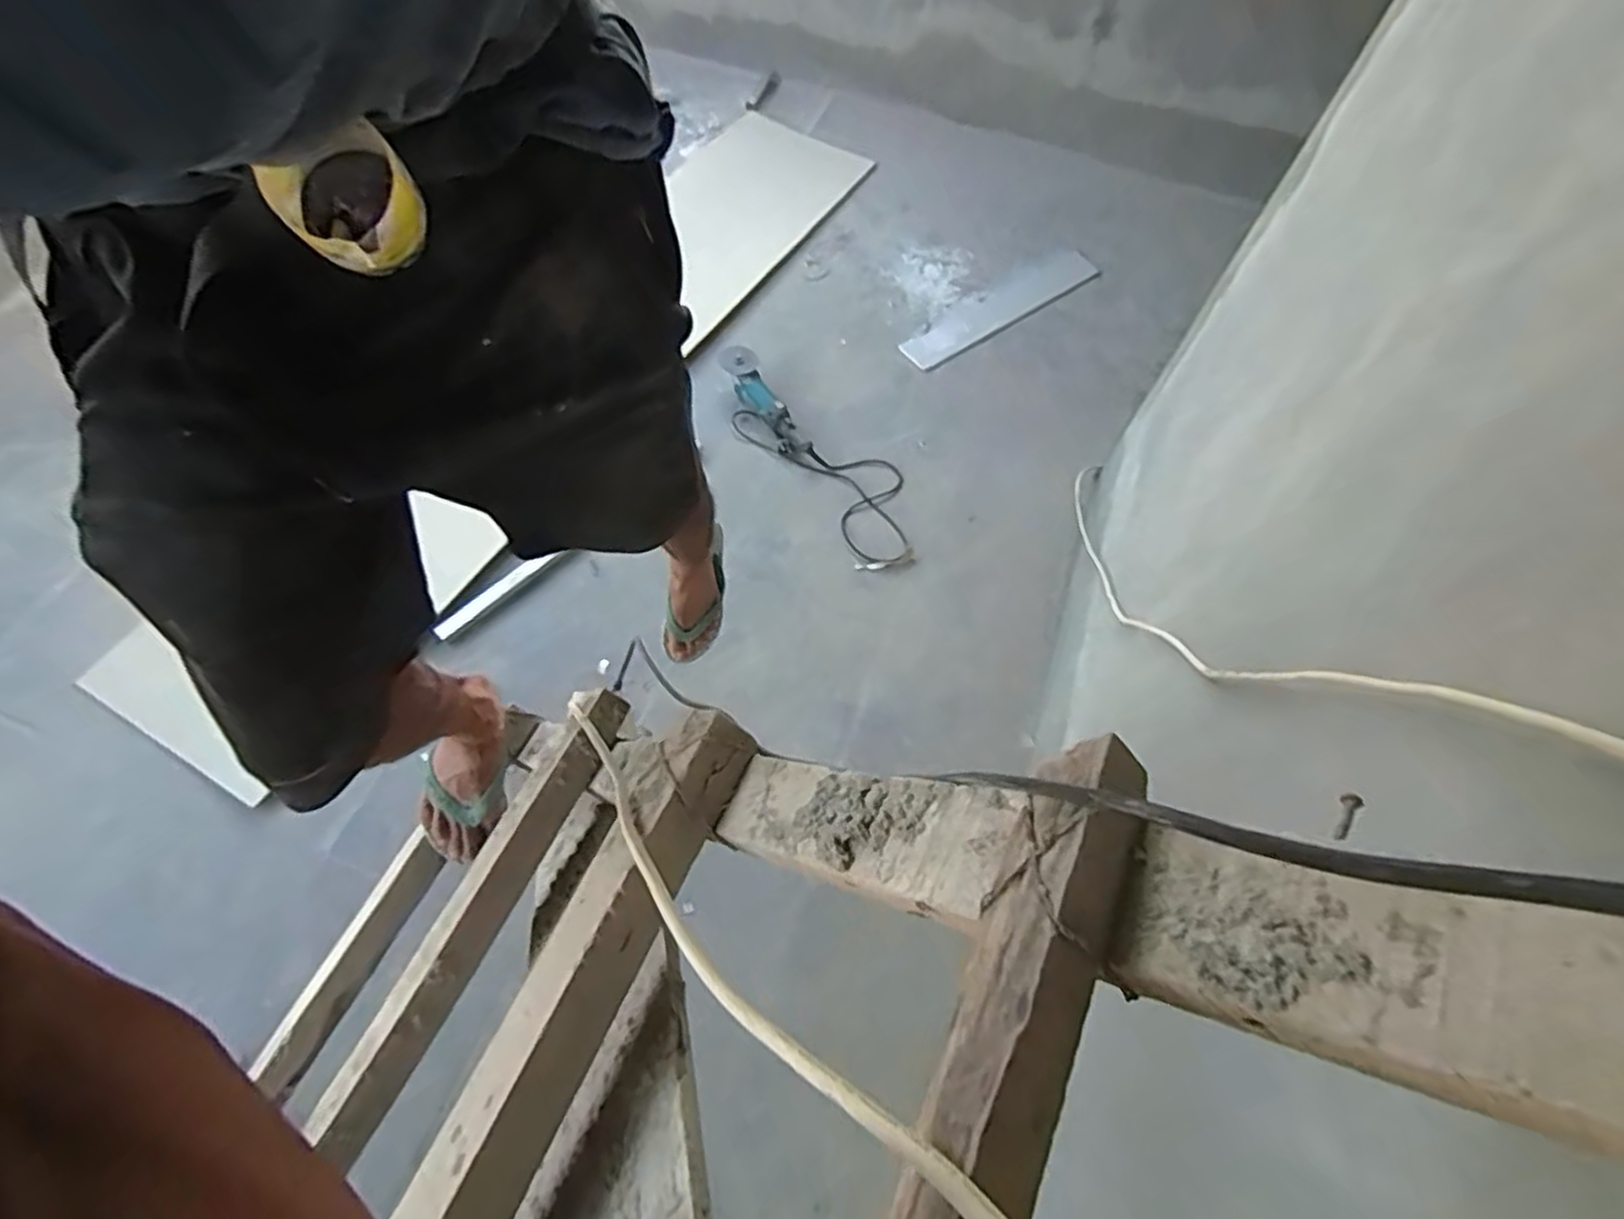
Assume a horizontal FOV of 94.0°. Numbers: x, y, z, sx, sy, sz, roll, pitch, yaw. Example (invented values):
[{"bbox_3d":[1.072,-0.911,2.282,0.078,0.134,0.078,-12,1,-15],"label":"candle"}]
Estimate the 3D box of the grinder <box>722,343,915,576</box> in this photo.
[{"bbox_3d":[0.012,-0.394,1.851,0.244,0.082,0.712,-35,69,-21],"label":"grinder"}]

